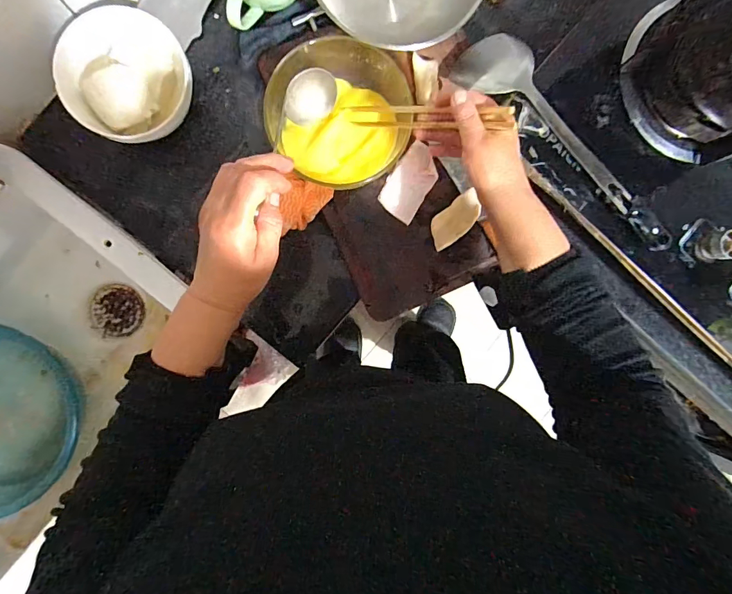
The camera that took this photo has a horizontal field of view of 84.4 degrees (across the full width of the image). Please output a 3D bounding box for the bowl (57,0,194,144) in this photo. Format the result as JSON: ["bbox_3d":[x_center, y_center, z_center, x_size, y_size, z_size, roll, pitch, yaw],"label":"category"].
[{"bbox_3d":[-0.305,-0.279,0.531,0.151,0.075,0.155,0,90,-4],"label":"bowl"}]

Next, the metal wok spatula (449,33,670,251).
[{"bbox_3d":[0.248,-0.200,0.516,0.081,0.038,0.362,-35,80,-3],"label":"metal wok spatula"}]

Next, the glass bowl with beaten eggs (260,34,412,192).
[{"bbox_3d":[-0.028,-0.232,0.503,0.162,0.069,0.180,44,87,-4],"label":"glass bowl with beaten eggs"}]

